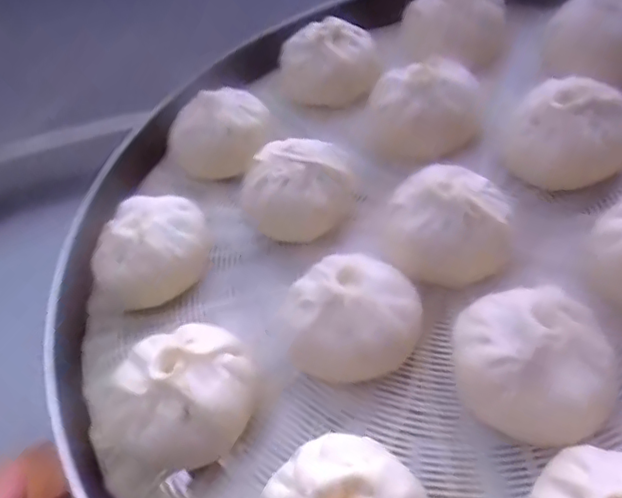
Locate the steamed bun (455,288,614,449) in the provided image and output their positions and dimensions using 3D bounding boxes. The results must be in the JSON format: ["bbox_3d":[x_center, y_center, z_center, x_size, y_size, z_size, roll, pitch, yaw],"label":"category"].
[{"bbox_3d":[0.104,0.052,0.273,0.070,0.039,0.066,3,40,11],"label":"steamed bun"}]

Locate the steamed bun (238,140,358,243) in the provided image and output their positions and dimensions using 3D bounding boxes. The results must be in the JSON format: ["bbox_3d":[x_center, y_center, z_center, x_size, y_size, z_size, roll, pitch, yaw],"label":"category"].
[{"bbox_3d":[-0.005,-0.043,0.382,0.070,0.043,0.073,-5,40,18],"label":"steamed bun"}]

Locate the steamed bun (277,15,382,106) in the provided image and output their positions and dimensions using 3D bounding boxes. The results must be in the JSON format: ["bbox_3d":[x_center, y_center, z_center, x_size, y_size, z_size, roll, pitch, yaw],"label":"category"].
[{"bbox_3d":[0.015,-0.145,0.453,0.077,0.048,0.071,-4,39,2],"label":"steamed bun"}]

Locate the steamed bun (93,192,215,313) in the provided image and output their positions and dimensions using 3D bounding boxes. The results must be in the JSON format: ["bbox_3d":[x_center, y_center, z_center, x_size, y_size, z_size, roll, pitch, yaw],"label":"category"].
[{"bbox_3d":[-0.103,-0.001,0.376,0.074,0.038,0.065,-15,40,-11],"label":"steamed bun"}]

